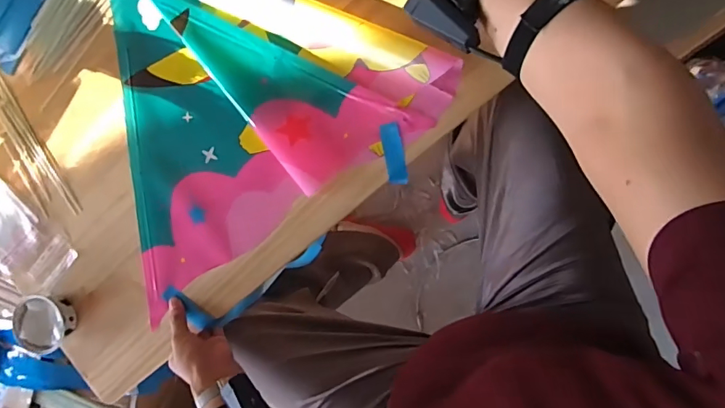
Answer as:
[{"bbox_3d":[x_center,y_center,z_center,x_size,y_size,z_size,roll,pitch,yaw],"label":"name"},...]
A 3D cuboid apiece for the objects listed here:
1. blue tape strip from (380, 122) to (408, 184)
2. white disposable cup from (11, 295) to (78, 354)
[{"bbox_3d":[0.042,-0.065,0.602,0.026,0.008,0.078,-10,93,9],"label":"blue tape strip"},{"bbox_3d":[-0.454,0.170,0.671,0.076,0.037,0.081,-12,92,9],"label":"white disposable cup"}]

